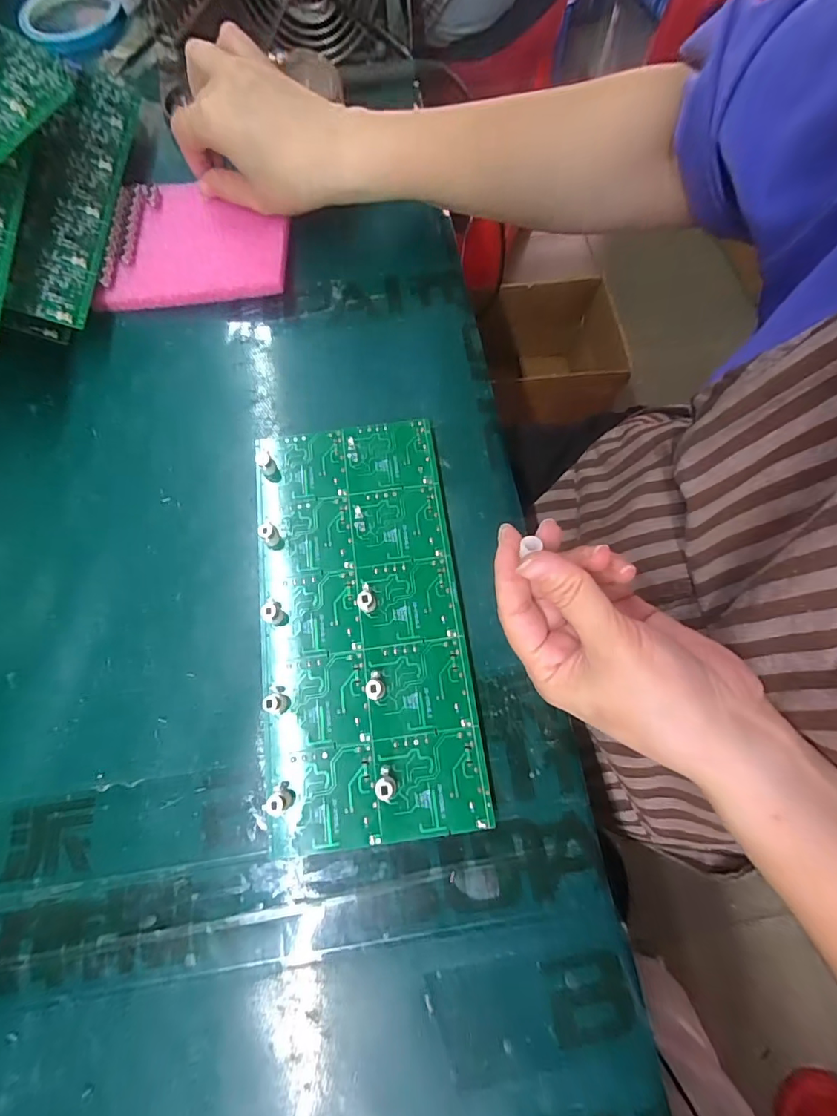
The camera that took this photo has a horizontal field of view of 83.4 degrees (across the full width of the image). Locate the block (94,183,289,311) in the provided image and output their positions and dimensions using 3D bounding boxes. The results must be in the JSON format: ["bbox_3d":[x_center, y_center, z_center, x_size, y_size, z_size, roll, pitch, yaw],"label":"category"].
[{"bbox_3d":[-0.160,-0.231,0.343,0.130,0.012,0.103,-3,72,0],"label":"block"}]

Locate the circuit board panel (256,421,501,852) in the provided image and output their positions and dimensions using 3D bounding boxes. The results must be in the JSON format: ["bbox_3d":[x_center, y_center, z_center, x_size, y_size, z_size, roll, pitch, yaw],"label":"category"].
[{"bbox_3d":[-0.032,0.028,0.260,0.107,0.014,0.225,-7,72,-1],"label":"circuit board panel"}]

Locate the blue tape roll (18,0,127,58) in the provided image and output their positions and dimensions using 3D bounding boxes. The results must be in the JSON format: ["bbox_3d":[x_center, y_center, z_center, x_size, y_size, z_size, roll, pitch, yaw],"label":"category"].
[{"bbox_3d":[-0.315,-0.496,0.431,0.070,0.026,0.084,41,77,13],"label":"blue tape roll"}]

